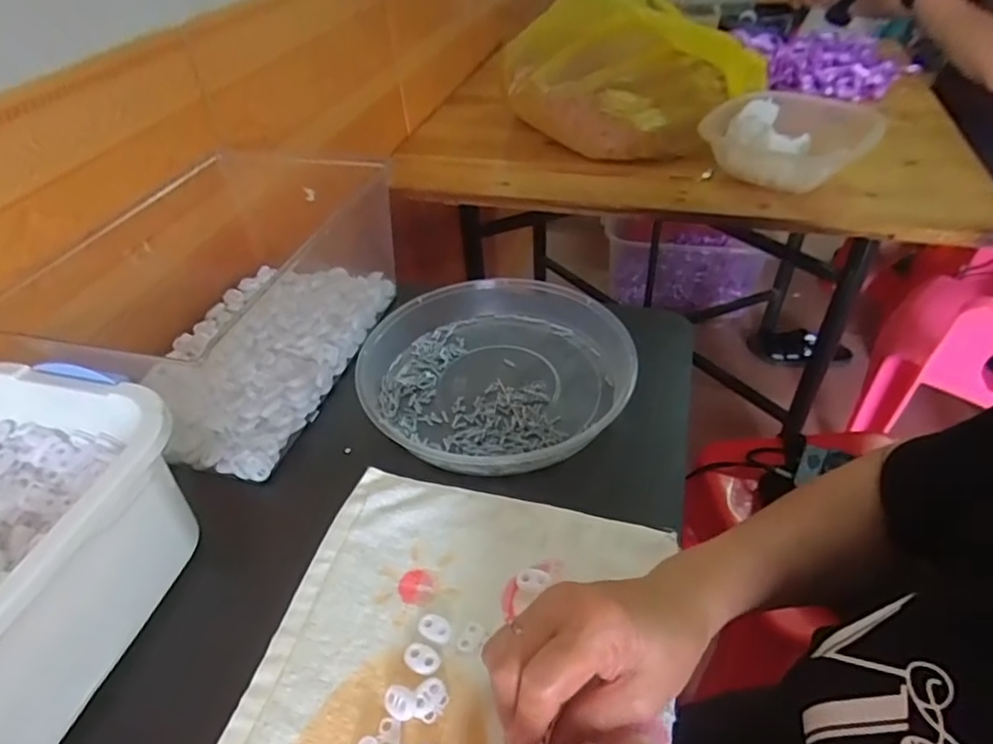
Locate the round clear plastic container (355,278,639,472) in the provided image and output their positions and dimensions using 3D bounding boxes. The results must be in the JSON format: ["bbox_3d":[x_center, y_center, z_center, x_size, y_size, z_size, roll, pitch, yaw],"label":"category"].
[{"bbox_3d":[0.001,0.000,0.527,0.236,0.044,0.224,-13,43,-10],"label":"round clear plastic container"}]

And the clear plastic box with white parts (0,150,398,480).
[{"bbox_3d":[-0.242,-0.083,0.556,0.218,0.132,0.329,10,44,15],"label":"clear plastic box with white parts"}]

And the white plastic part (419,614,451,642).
[{"bbox_3d":[-0.038,0.159,0.365,0.021,0.005,0.015,18,47,23],"label":"white plastic part"}]

